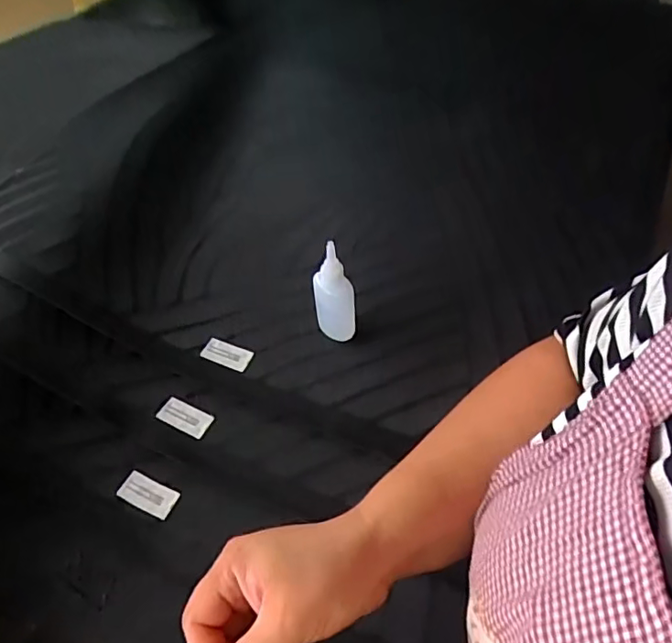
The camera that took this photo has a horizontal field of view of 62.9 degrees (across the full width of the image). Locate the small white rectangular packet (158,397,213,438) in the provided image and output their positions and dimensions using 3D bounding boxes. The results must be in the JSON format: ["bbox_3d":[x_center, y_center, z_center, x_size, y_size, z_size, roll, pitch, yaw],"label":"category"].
[{"bbox_3d":[-0.146,0.093,0.533,0.051,0.006,0.024,19,54,18],"label":"small white rectangular packet"}]

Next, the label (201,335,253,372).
[{"bbox_3d":[-0.113,0.033,0.572,0.051,0.005,0.025,16,53,17],"label":"label"}]

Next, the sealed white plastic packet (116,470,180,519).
[{"bbox_3d":[-0.167,0.154,0.490,0.051,0.004,0.026,18,54,17],"label":"sealed white plastic packet"}]

